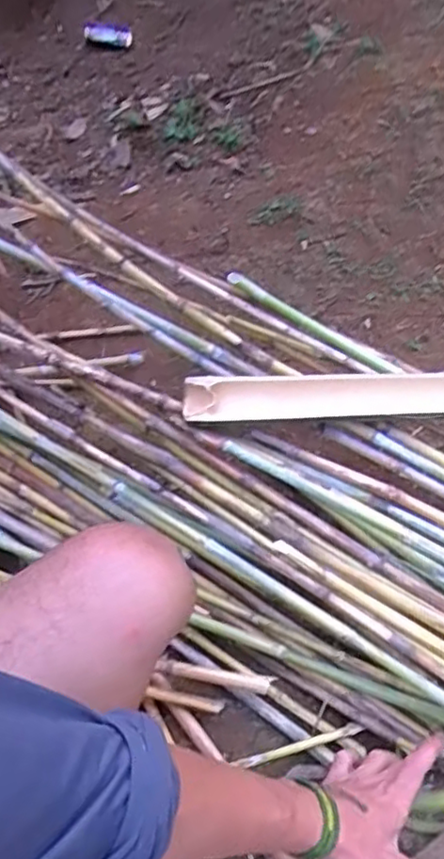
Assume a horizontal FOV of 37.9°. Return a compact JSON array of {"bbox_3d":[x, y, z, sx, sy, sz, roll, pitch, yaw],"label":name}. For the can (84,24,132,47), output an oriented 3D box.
[{"bbox_3d":[-0.271,-0.928,1.520,0.115,0.049,0.049,-15,58,-34],"label":"can"}]

